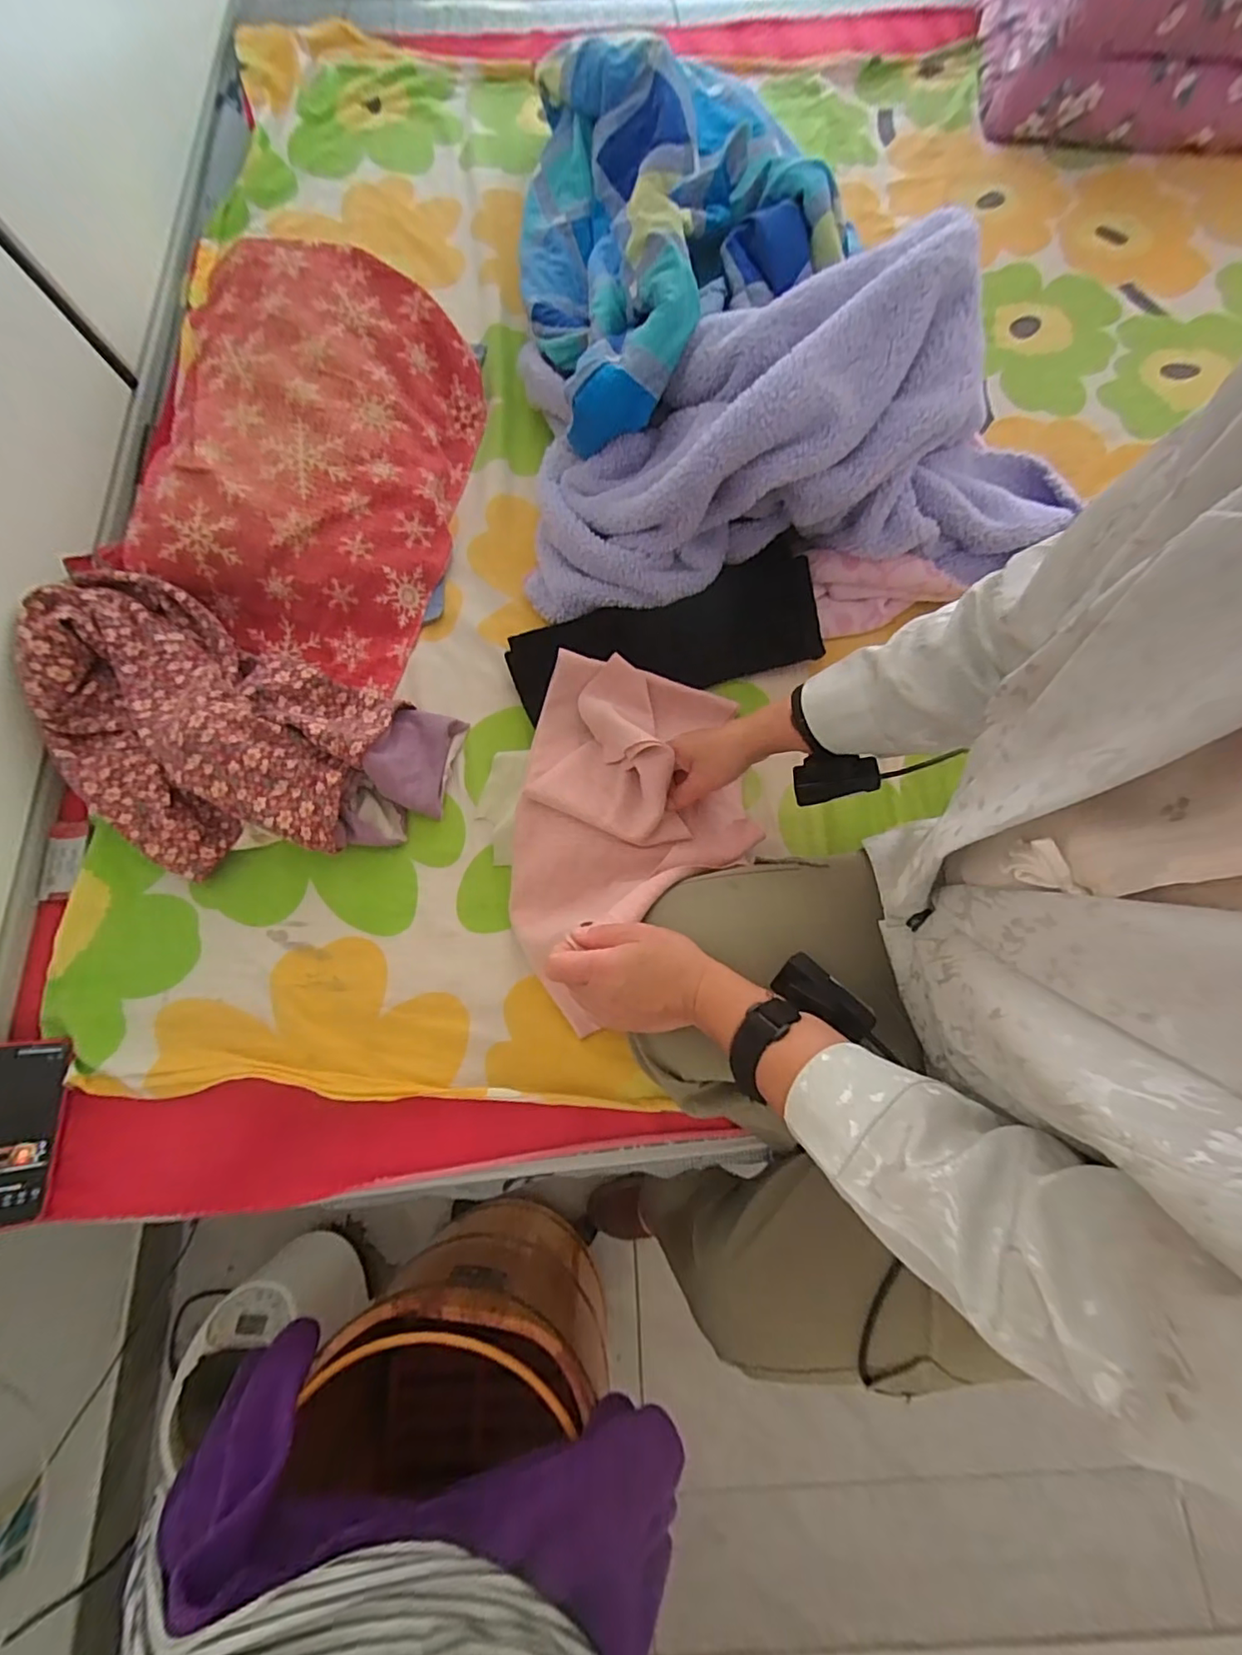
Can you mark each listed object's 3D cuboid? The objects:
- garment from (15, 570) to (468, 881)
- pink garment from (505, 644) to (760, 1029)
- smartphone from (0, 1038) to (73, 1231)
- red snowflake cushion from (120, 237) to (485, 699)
[{"bbox_3d":[-0.413,-0.089,0.603,0.431,0.093,0.257,22,75,7],"label":"garment"},{"bbox_3d":[0.010,-0.005,0.561,0.229,0.107,0.354,4,73,2],"label":"pink garment"},{"bbox_3d":[-0.555,0.276,0.527,0.073,0.012,0.156,10,67,-40],"label":"smartphone"},{"bbox_3d":[-0.378,-0.454,0.708,0.348,0.102,0.529,9,74,3],"label":"red snowflake cushion"}]

